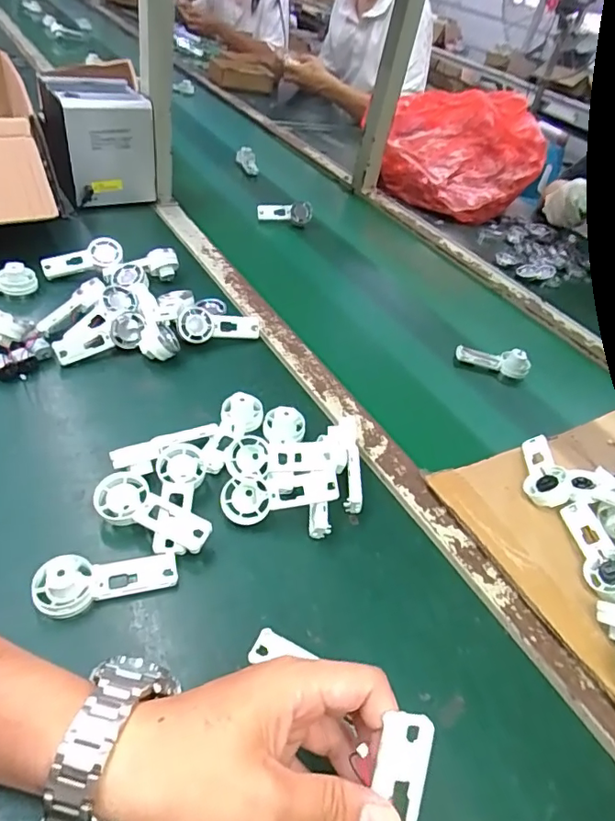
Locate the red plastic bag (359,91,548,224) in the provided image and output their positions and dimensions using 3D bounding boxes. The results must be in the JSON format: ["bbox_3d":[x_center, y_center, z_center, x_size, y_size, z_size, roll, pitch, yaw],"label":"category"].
[{"bbox_3d":[0.304,-0.538,1.068,0.293,0.170,0.247,35,46,22],"label":"red plastic bag"}]

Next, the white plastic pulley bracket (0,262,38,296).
[{"bbox_3d":[-0.364,-0.148,0.593,0.094,0.036,0.026,6,42,-9],"label":"white plastic pulley bracket"}]

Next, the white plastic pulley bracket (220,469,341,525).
[{"bbox_3d":[-0.022,0.065,0.422,0.092,0.023,0.038,-11,46,4],"label":"white plastic pulley bracket"}]

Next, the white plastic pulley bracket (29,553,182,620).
[{"bbox_3d":[-0.141,0.119,0.364,0.093,0.019,0.037,-2,45,-25],"label":"white plastic pulley bracket"}]

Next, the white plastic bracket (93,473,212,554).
[{"bbox_3d":[-0.121,0.082,0.396,0.093,0.020,0.038,29,44,16],"label":"white plastic bracket"}]

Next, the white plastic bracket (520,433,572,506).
[{"bbox_3d":[0.224,0.053,0.499,0.036,0.022,0.085,10,42,-5],"label":"white plastic bracket"}]

